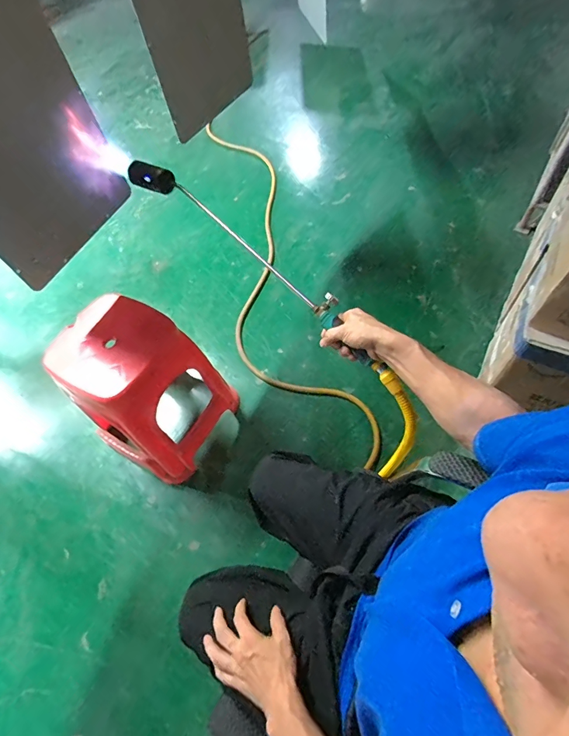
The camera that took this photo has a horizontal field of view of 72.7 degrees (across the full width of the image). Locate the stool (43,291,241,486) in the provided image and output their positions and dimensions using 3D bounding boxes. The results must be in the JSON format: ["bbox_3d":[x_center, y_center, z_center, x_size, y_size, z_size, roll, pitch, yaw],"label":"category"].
[{"bbox_3d":[-0.393,0.074,1.109,0.322,0.454,0.332,25,66,18],"label":"stool"}]

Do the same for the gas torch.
[{"bbox_3d":[-0.080,-0.229,0.734,0.688,0.048,0.055,42,70,17],"label":"gas torch"}]

